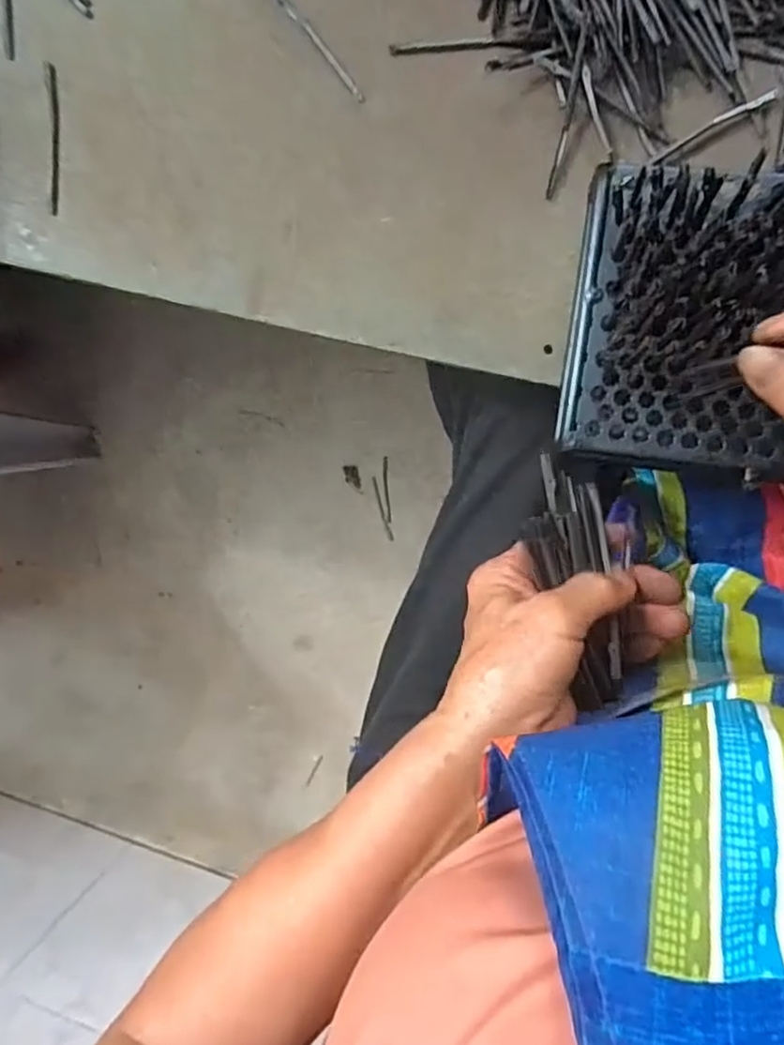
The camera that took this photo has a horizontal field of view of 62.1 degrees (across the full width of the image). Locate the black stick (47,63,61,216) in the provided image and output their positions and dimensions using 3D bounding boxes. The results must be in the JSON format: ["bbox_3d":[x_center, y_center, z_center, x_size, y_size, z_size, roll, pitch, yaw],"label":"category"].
[{"bbox_3d":[-0.230,-0.260,0.443,0.007,0.004,0.099,2,94,7],"label":"black stick"}]

